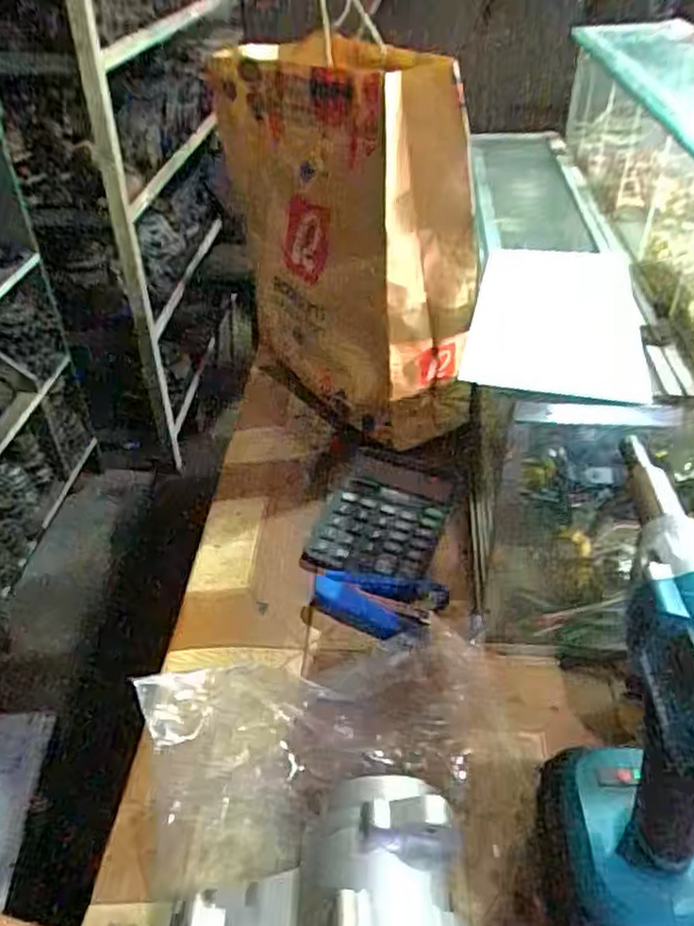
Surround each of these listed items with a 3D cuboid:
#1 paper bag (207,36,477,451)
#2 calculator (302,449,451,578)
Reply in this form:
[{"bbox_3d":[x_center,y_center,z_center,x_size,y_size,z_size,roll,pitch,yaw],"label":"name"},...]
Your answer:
[{"bbox_3d":[-0.016,-0.253,0.807,0.117,0.365,0.376,-23,45,-26],"label":"paper bag"},{"bbox_3d":[0.037,0.050,0.712,0.119,0.025,0.157,14,41,16],"label":"calculator"}]

